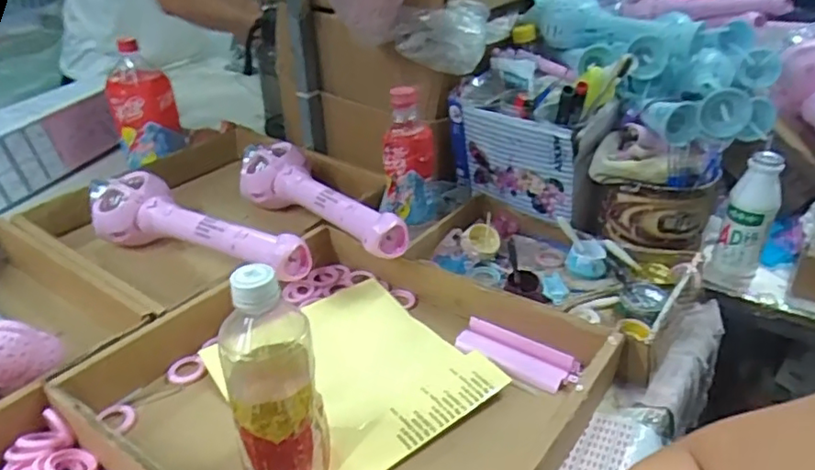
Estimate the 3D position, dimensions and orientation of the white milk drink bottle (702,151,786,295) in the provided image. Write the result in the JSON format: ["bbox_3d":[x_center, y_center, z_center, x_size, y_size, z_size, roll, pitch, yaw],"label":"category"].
[{"bbox_3d":[0.384,-0.010,0.691,0.055,0.157,0.049,16,34,26],"label":"white milk drink bottle"}]

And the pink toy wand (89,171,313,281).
[{"bbox_3d":[-0.265,0.002,0.721,0.350,0.081,0.082,21,37,32],"label":"pink toy wand"}]

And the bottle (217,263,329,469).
[{"bbox_3d":[-0.100,0.105,0.451,0.064,0.183,0.072,-8,31,-13],"label":"bottle"}]

